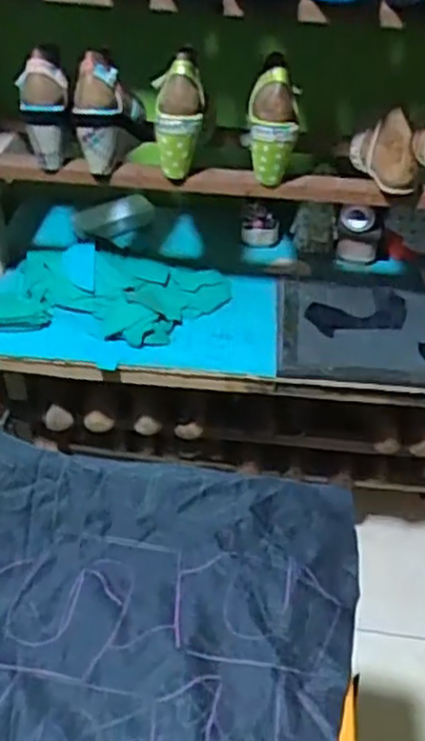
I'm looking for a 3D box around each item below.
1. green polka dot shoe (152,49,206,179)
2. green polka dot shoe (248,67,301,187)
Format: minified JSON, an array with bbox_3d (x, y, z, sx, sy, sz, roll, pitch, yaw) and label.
[{"bbox_3d":[-0.048,-0.362,1.036,0.074,0.148,0.086,4,44,2],"label":"green polka dot shoe"},{"bbox_3d":[0.086,-0.346,1.036,0.073,0.149,0.069,2,44,0],"label":"green polka dot shoe"}]

